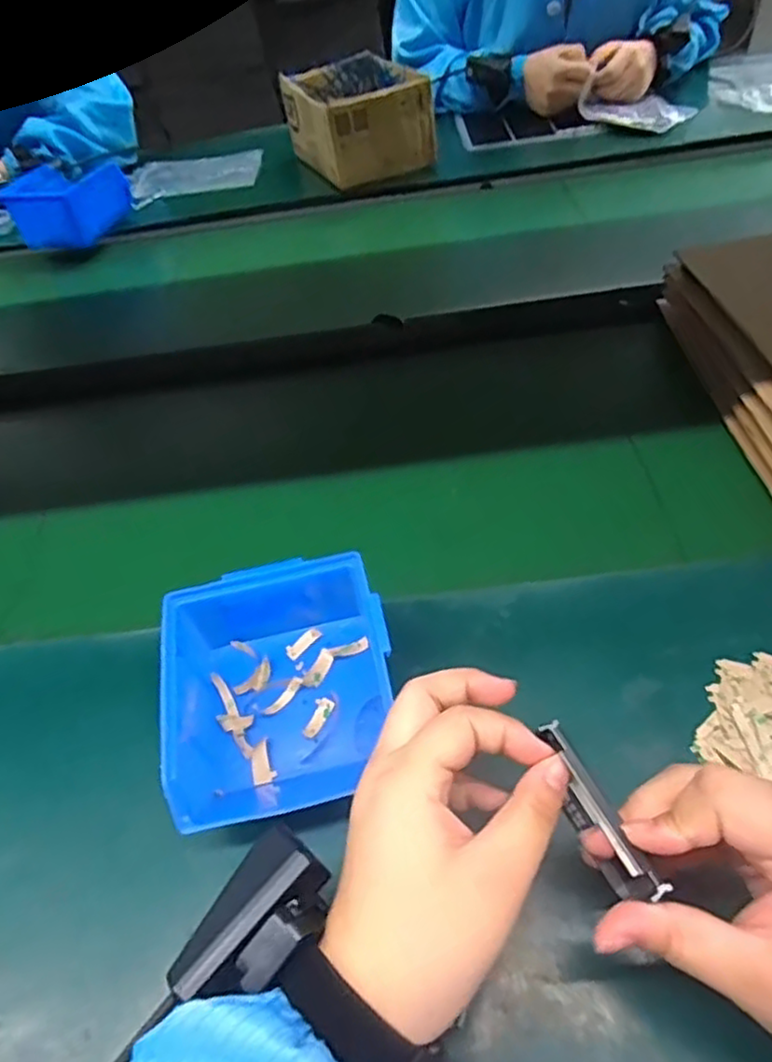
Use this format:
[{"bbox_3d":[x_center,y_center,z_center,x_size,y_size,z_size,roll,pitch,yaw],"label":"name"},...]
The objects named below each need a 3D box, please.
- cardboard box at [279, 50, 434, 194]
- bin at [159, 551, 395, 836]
[{"bbox_3d":[-0.037,-0.579,0.935,0.155,0.106,0.208,-24,50,-13],"label":"cardboard box"},{"bbox_3d":[-0.059,0.090,0.390,0.121,0.075,0.134,-12,49,-3],"label":"bin"}]

